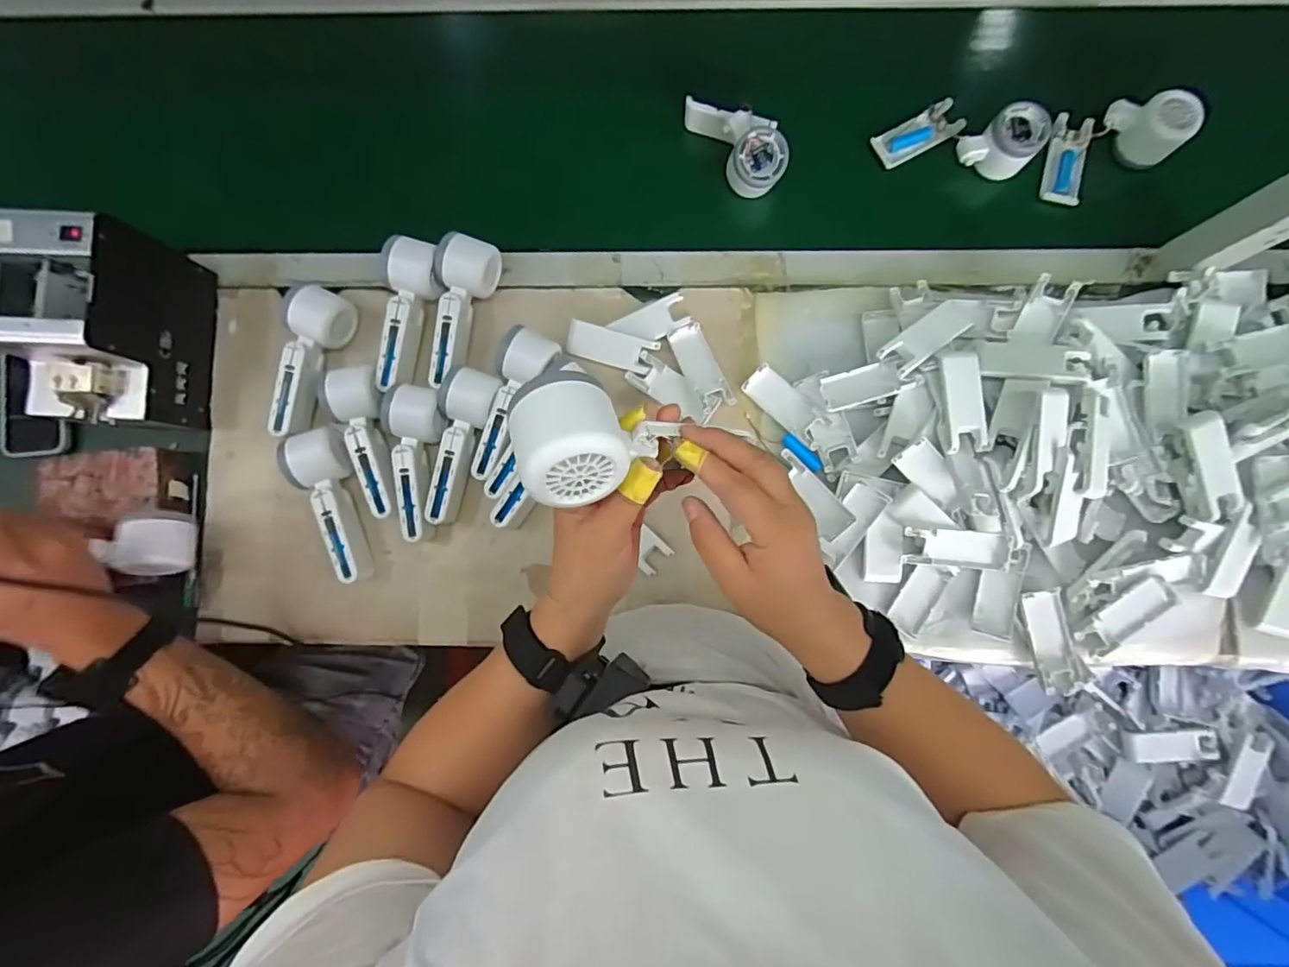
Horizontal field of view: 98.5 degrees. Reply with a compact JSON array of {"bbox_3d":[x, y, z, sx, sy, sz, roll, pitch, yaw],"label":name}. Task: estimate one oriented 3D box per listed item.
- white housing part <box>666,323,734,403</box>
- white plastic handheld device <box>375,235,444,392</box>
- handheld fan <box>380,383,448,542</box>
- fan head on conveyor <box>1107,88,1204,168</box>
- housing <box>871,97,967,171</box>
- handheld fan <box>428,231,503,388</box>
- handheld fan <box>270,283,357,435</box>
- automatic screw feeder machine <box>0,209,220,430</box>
[{"bbox_3d":[0.063,-0.130,0.623,0.038,0.013,0.103,-24,85,-1],"label":"white housing part"},{"bbox_3d":[-0.263,-0.184,0.611,0.058,0.047,0.164,14,101,2],"label":"white plastic handheld device"},{"bbox_3d":[-0.254,-0.024,0.601,0.060,0.047,0.159,9,85,2],"label":"handheld fan"},{"bbox_3d":[0.549,-0.393,0.598,0.050,0.055,0.081,-44,85,-3],"label":"fan head on conveyor"},{"bbox_3d":[0.312,-0.399,0.636,0.100,0.013,0.043,-25,85,-1],"label":"housing"},{"bbox_3d":[-0.210,-0.187,0.609,0.055,0.056,0.159,18,85,3],"label":"handheld fan"},{"bbox_3d":[-0.368,-0.132,0.615,0.056,0.053,0.167,10,85,2],"label":"handheld fan"},{"bbox_3d":[-0.556,-0.156,0.570,0.122,0.161,0.177,3,85,1],"label":"automatic screw feeder machine"}]

